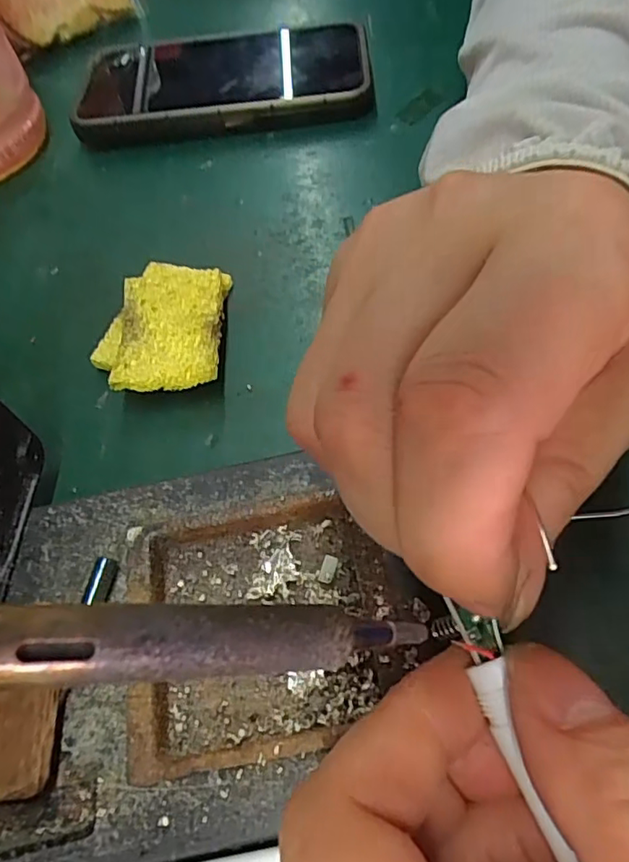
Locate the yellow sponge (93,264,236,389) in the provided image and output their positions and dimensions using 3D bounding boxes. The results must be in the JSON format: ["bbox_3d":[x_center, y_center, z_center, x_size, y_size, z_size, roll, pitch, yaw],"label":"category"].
[{"bbox_3d":[-0.059,-0.042,0.225,0.048,0.016,0.067,-3,58,6],"label":"yellow sponge"}]

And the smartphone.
[{"bbox_3d":[-0.049,-0.188,0.302,0.152,0.014,0.073,-4,66,5],"label":"smartphone"}]

